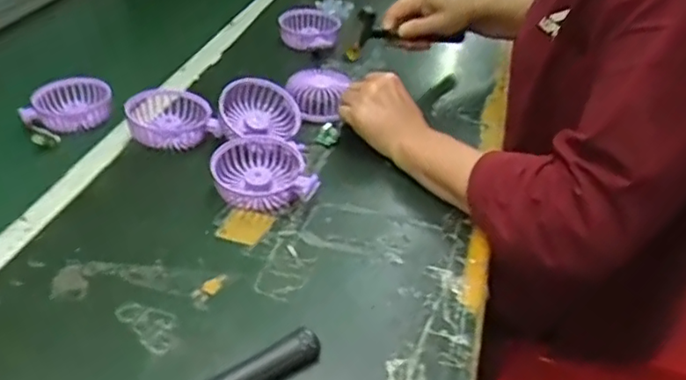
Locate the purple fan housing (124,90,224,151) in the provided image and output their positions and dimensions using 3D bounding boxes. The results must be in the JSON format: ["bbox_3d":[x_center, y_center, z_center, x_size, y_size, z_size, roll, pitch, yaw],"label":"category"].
[{"bbox_3d":[-0.198,-0.080,0.720,0.094,0.034,0.101,-14,40,-19],"label":"purple fan housing"}]

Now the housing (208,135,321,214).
[{"bbox_3d":[-0.081,-0.018,0.645,0.103,0.030,0.093,-1,37,-4],"label":"housing"}]

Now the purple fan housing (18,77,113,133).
[{"bbox_3d":[-0.338,-0.105,0.775,0.102,0.035,0.074,-8,38,-12],"label":"purple fan housing"}]

